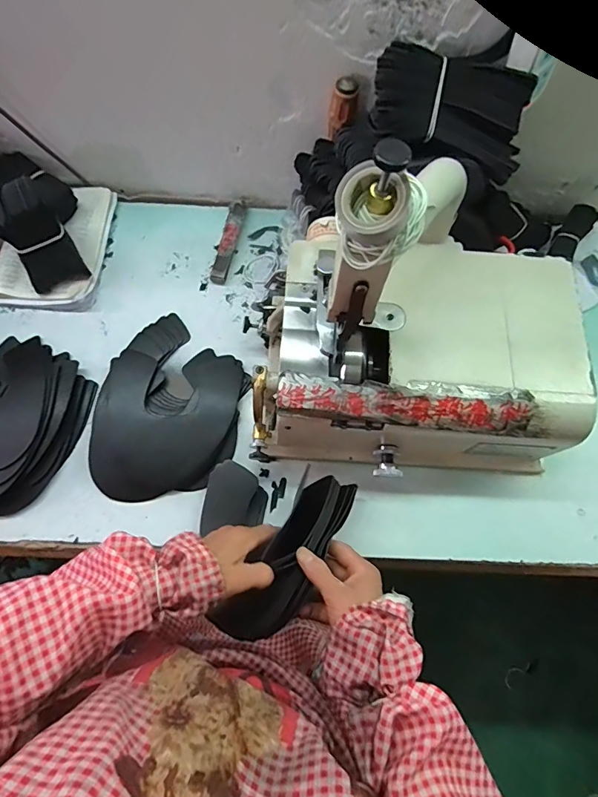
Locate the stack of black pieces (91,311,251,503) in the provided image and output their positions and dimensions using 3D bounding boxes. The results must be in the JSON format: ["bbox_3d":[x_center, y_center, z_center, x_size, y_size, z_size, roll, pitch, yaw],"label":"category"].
[{"bbox_3d":[-0.177,0.012,0.585,0.191,0.028,0.254,13,73,3],"label":"stack of black pieces"}]

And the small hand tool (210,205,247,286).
[{"bbox_3d":[-0.111,-0.245,0.671,0.022,0.018,0.139,12,73,2],"label":"small hand tool"}]

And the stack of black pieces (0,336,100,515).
[{"bbox_3d":[-0.412,0.019,0.570,0.233,0.039,0.224,28,74,7],"label":"stack of black pieces"}]

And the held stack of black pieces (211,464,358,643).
[{"bbox_3d":[-0.006,0.165,0.457,0.069,0.056,0.199,33,68,10],"label":"held stack of black pieces"}]

